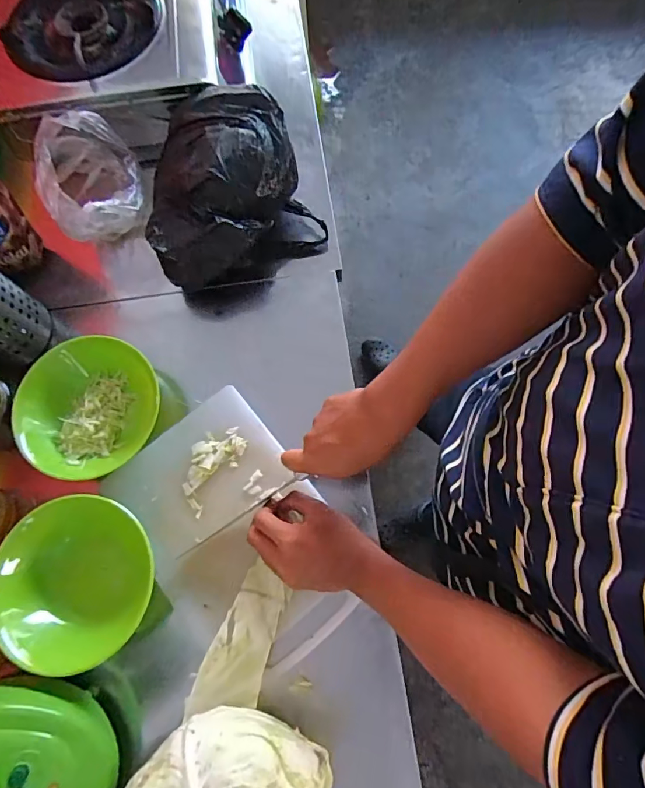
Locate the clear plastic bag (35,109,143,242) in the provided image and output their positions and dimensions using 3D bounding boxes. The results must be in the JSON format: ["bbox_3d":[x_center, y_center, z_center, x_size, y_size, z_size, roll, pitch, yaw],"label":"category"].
[{"bbox_3d":[-0.306,-0.279,0.581,0.122,0.084,0.148,-26,74,-6],"label":"clear plastic bag"}]

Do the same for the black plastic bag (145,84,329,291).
[{"bbox_3d":[-0.135,-0.271,0.588,0.213,0.118,0.202,-26,74,-6],"label":"black plastic bag"}]

